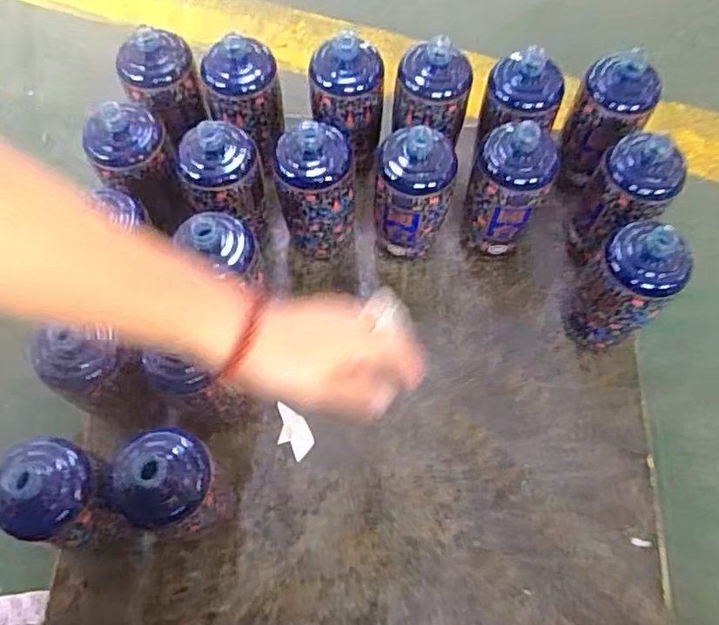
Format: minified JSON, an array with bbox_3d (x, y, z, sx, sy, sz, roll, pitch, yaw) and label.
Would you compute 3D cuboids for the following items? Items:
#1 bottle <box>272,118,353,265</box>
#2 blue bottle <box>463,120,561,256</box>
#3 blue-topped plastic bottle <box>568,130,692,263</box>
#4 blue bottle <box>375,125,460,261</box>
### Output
[{"bbox_3d":[-0.049,-0.127,0.699,0.081,0.169,0.079,-5,66,-3],"label":"bottle"},{"bbox_3d":[0.153,-0.127,0.705,0.082,0.183,0.073,10,67,3],"label":"blue bottle"},{"bbox_3d":[0.276,-0.110,0.700,0.073,0.176,0.072,0,67,-1],"label":"blue-topped plastic bottle"},{"bbox_3d":[0.054,-0.125,0.694,0.082,0.162,0.072,1,67,-1],"label":"blue bottle"}]

